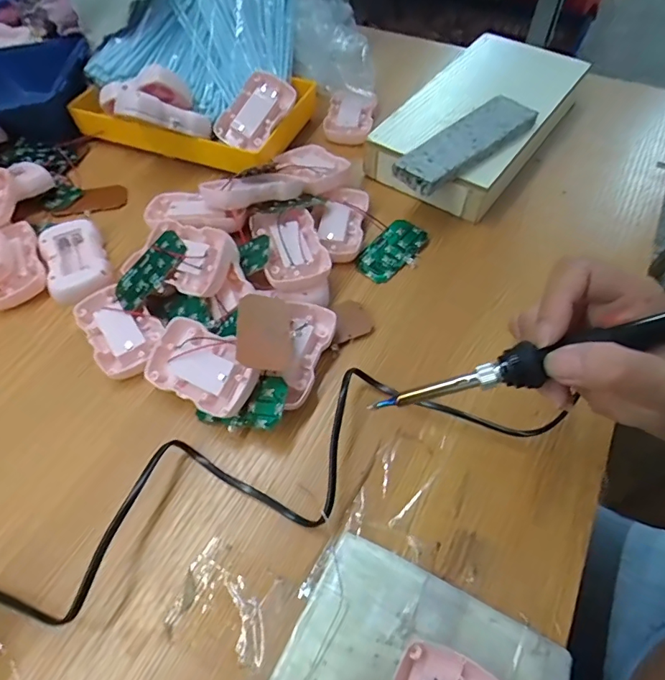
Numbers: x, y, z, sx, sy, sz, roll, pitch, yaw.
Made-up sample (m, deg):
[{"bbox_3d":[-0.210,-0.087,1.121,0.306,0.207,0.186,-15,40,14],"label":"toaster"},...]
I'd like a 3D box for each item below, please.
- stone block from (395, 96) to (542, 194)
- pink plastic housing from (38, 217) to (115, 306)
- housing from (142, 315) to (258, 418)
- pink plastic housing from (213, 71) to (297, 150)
[{"bbox_3d":[0.127,-0.186,0.439,0.155,0.020,0.047,-33,62,-19],"label":"stone block"},{"bbox_3d":[-0.233,-0.073,0.422,0.051,0.020,0.086,-24,59,-14],"label":"pink plastic housing"},{"bbox_3d":[-0.096,0.018,0.338,0.091,0.014,0.053,23,81,24],"label":"housing"},{"bbox_3d":[-0.080,-0.236,0.484,0.052,0.013,0.086,38,87,1],"label":"pink plastic housing"}]

